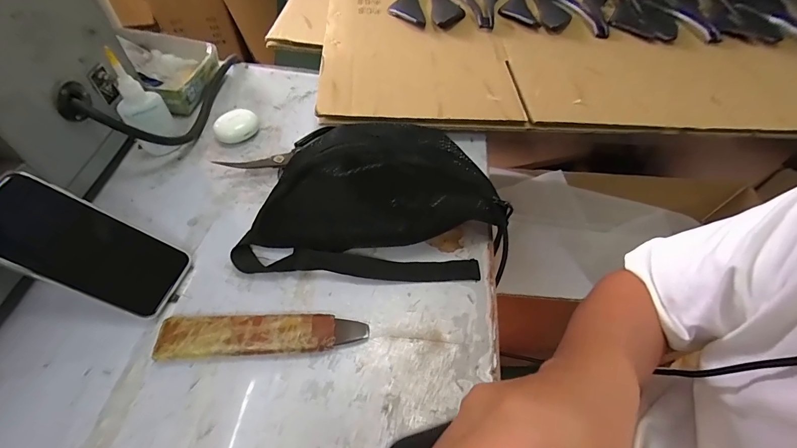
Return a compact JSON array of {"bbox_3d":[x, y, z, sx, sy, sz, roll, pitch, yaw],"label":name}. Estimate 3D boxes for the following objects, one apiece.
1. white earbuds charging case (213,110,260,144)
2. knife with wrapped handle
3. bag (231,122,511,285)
[{"bbox_3d":[-0.218,-0.132,0.498,0.057,0.022,0.047,-21,60,-17],"label":"white earbuds charging case"},{"bbox_3d":[-0.124,0.105,0.349,0.185,0.019,0.038,-1,56,-5],"label":"knife with wrapped handle"},{"bbox_3d":[-0.022,-0.031,0.398,0.290,0.103,0.157,0,56,-5],"label":"bag"}]

